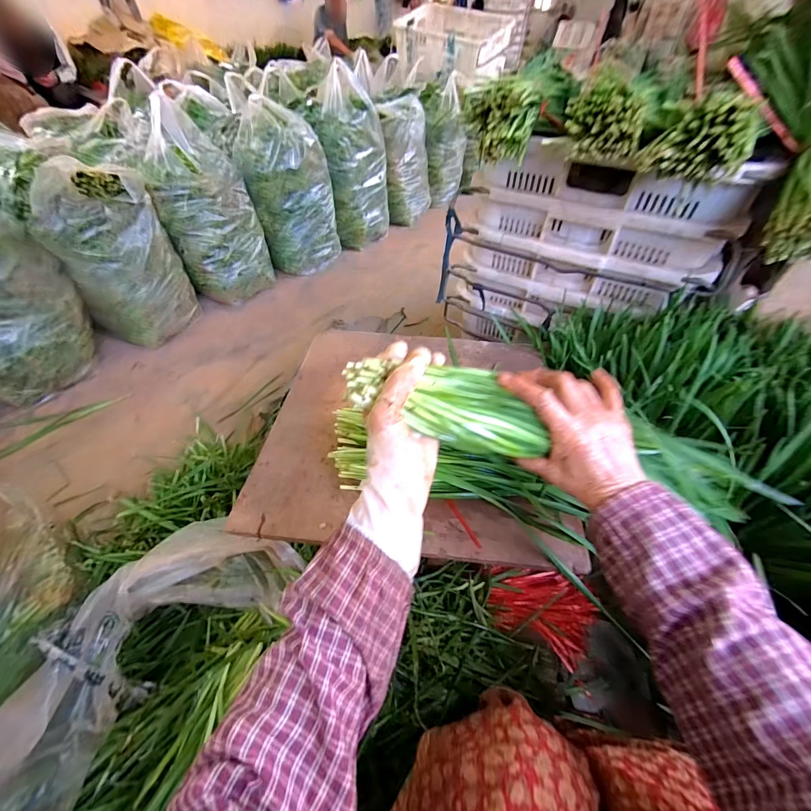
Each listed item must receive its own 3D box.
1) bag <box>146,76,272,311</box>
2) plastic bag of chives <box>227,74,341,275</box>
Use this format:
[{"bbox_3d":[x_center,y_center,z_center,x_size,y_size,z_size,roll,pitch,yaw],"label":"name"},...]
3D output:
[{"bbox_3d":[-0.671,-0.672,1.272,0.284,0.552,0.223,-13,49,-14],"label":"bag"},{"bbox_3d":[-0.462,-0.849,1.476,0.321,0.564,0.277,-12,49,-12],"label":"plastic bag of chives"}]

